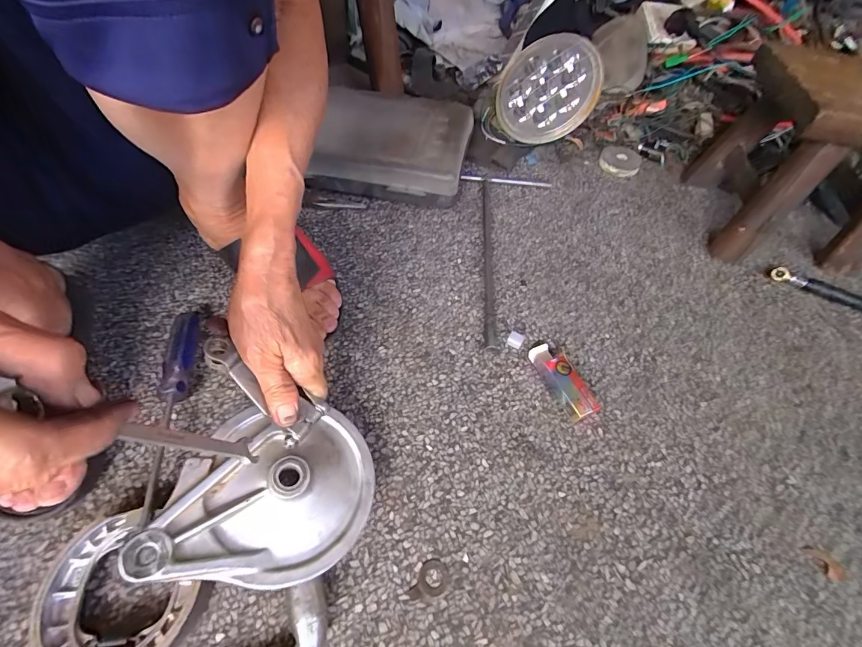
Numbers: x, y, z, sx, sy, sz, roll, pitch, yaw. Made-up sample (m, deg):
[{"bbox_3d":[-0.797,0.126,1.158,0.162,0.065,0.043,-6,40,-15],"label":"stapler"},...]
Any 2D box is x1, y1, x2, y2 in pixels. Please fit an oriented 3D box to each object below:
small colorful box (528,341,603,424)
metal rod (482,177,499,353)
[{"bbox_3d":[0.132,0.055,0.398,0.027,0.023,0.086,-19,60,-17],"label":"small colorful box"},{"bbox_3d":[0.073,-0.090,0.501,0.014,0.013,0.279,5,56,-2],"label":"metal rod"}]

